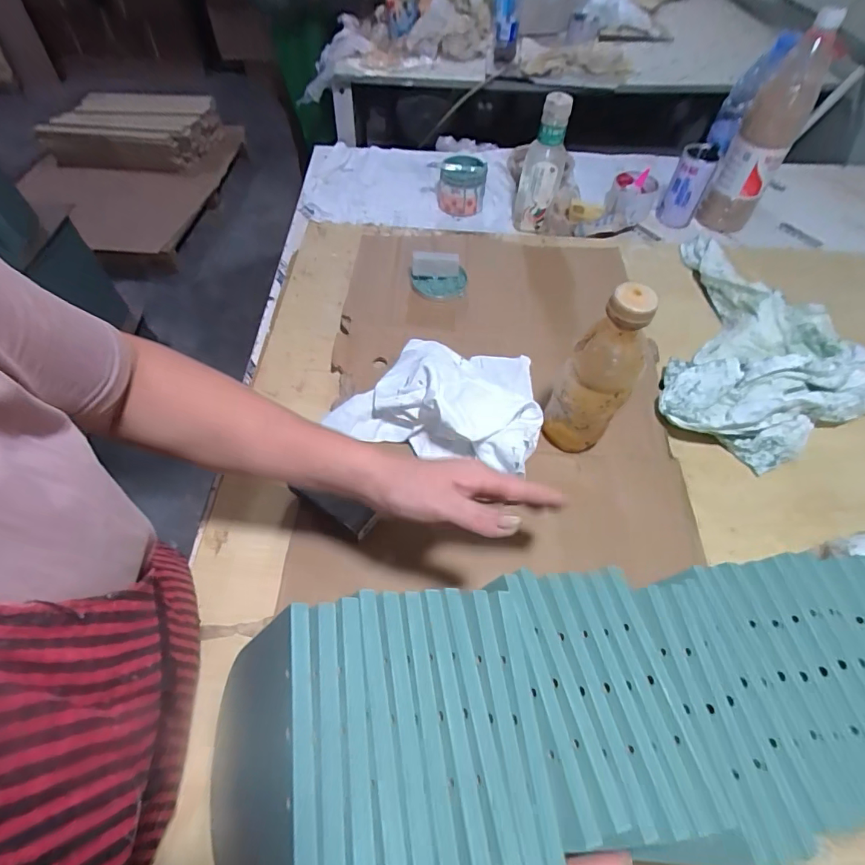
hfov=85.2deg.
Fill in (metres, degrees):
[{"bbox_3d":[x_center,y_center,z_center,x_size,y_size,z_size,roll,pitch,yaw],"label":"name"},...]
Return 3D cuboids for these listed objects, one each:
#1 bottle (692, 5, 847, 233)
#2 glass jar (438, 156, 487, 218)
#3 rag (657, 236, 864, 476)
[{"bbox_3d":[0.526,-0.458,0.757,0.084,0.296,0.071,29,59,17],"label":"bottle"},{"bbox_3d":[0.054,-0.451,0.862,0.085,0.080,0.084,6,55,3],"label":"glass jar"},{"bbox_3d":[0.465,-0.123,0.637,0.260,0.062,0.401,21,57,12],"label":"rag"}]

